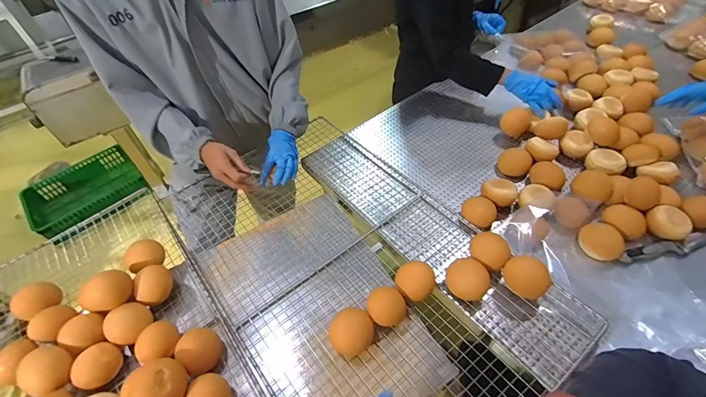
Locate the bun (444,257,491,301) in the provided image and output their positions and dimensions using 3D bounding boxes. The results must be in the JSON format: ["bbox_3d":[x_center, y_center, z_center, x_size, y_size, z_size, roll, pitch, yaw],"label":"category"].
[{"bbox_3d":[0.227,0.163,0.686,0.069,0.054,0.078,-20,51,-11],"label":"bun"}]

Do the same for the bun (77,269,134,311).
[{"bbox_3d":[-0.484,0.180,0.675,0.068,0.048,0.084,19,54,20],"label":"bun"}]

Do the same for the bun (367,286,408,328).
[{"bbox_3d":[0.065,0.211,0.667,0.070,0.040,0.068,-2,50,3],"label":"bun"}]

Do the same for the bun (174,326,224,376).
[{"bbox_3d":[-0.281,0.277,0.634,0.077,0.060,0.067,35,61,29],"label":"bun"}]

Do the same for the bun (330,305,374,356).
[{"bbox_3d":[-0.003,0.249,0.643,0.080,0.037,0.073,-2,50,3],"label":"bun"}]

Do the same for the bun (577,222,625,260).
[{"bbox_3d":[0.524,0.090,0.722,0.076,0.044,0.078,-2,50,3],"label":"bun"}]

